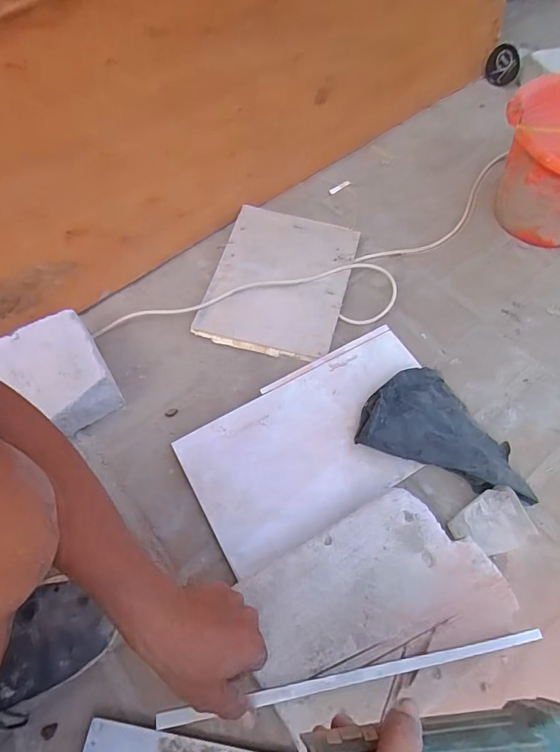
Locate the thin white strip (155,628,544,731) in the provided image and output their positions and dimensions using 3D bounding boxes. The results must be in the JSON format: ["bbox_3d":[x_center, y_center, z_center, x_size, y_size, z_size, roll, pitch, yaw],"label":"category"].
[{"bbox_3d":[0.075,0.303,0.427,0.389,0.008,0.012,-10,61,-4],"label":"thin white strip"}]

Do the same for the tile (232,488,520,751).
[{"bbox_3d":[0.103,0.246,0.465,0.269,0.013,0.171,-27,63,-12],"label":"tile"}]

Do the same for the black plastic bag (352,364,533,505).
[{"bbox_3d":[0.240,0.072,0.600,0.232,0.060,0.150,20,63,13],"label":"black plastic bag"}]

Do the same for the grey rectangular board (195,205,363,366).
[{"bbox_3d":[0.001,-0.175,0.768,0.233,0.026,0.297,13,62,9],"label":"grey rectangular board"}]

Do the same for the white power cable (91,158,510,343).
[{"bbox_3d":[0.123,-0.191,0.772,0.887,0.023,0.228,-26,63,-12],"label":"white power cable"}]

